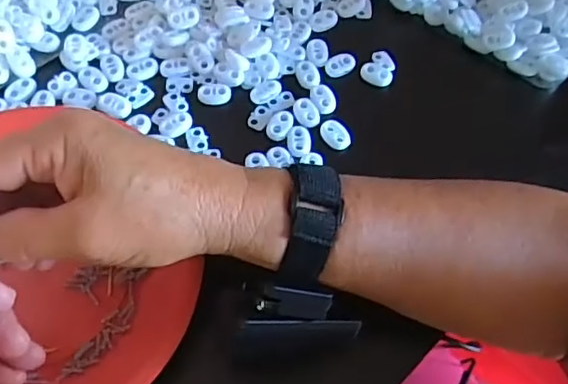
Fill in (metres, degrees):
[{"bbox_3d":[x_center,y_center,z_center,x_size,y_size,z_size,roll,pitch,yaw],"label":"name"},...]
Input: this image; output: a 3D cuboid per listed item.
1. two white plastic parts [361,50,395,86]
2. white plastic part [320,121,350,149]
[{"bbox_3d":[0.069,-0.088,0.404,0.023,0.005,0.028,33,67,12],"label":"two white plastic parts"},{"bbox_3d":[0.034,-0.038,0.379,0.015,0.005,0.023,-32,70,-17],"label":"white plastic part"}]

